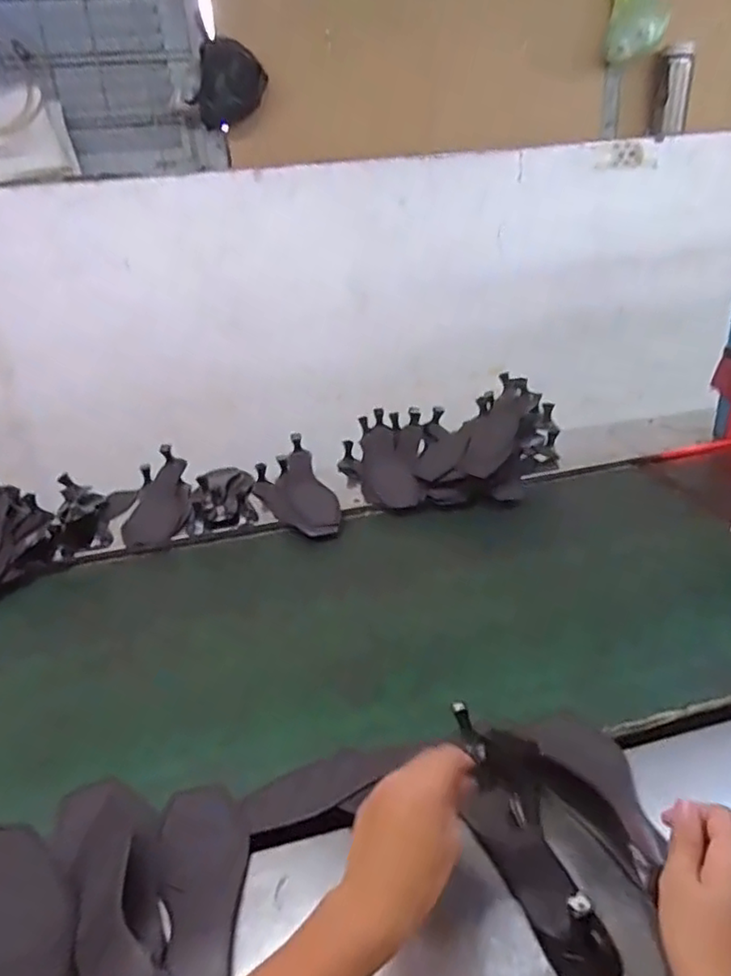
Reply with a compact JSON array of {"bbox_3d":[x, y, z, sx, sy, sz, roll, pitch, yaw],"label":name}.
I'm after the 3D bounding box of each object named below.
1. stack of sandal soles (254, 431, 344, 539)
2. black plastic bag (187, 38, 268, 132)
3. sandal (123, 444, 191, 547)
[{"bbox_3d":[-0.130,0.005,1.113,0.131,0.071,0.245,-15,28,-19],"label":"stack of sandal soles"},{"bbox_3d":[-0.354,-1.038,1.622,0.191,0.174,0.195,-8,27,-5],"label":"black plastic bag"},{"bbox_3d":[-0.364,0.017,1.128,0.120,0.071,0.225,-4,42,2],"label":"sandal"}]

